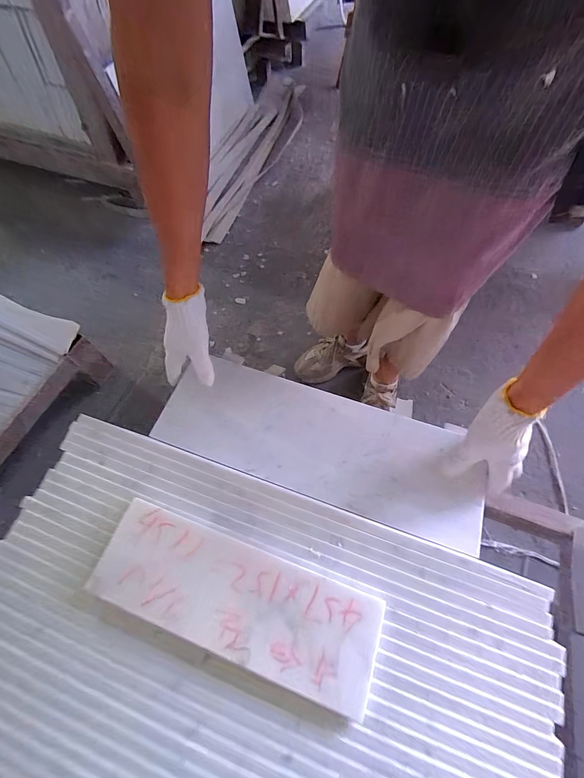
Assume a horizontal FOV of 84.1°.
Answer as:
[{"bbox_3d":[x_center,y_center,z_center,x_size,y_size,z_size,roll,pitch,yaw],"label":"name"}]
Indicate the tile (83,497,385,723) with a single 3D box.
[{"bbox_3d":[-0.047,0.165,0.258,0.225,0.008,0.075,18,67,9],"label":"tile"}]

